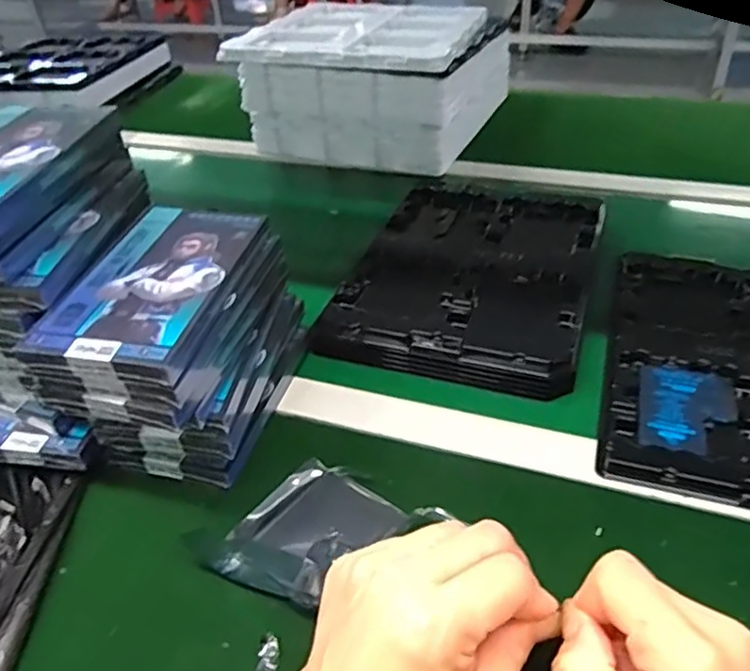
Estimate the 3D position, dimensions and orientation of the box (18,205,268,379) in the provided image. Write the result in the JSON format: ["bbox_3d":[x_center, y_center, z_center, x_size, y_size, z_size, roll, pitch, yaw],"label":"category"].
[{"bbox_3d":[-0.141,-0.036,0.424,0.096,0.015,0.165,6,40,12],"label":"box"}]

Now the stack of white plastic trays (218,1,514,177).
[{"bbox_3d":[0.005,-0.361,0.914,0.302,0.151,0.313,11,42,17],"label":"stack of white plastic trays"}]

